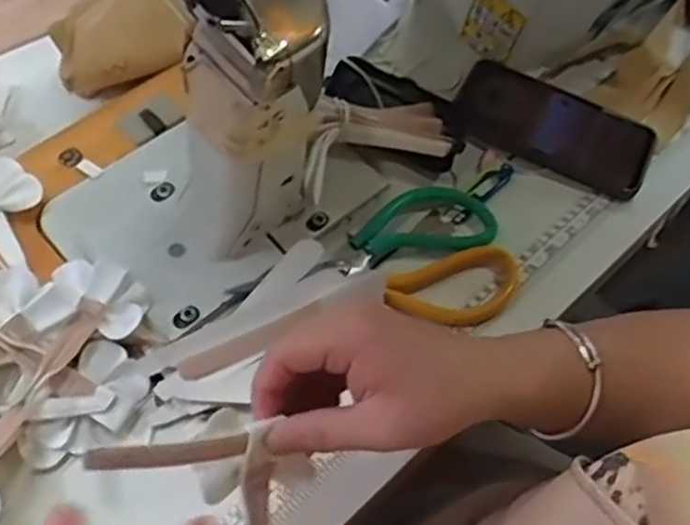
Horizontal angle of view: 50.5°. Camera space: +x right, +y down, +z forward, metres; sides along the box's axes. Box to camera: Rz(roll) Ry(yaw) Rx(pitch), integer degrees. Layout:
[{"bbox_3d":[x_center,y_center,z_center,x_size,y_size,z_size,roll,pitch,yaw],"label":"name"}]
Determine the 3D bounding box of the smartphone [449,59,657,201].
[{"bbox_3d":[0.165,-0.108,0.583,0.157,0.016,0.081,26,66,6],"label":"smartphone"}]

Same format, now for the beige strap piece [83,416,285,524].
[{"bbox_3d":[-0.068,0.121,0.330,0.085,0.024,0.084,0,80,-45],"label":"beige strap piece"}]

